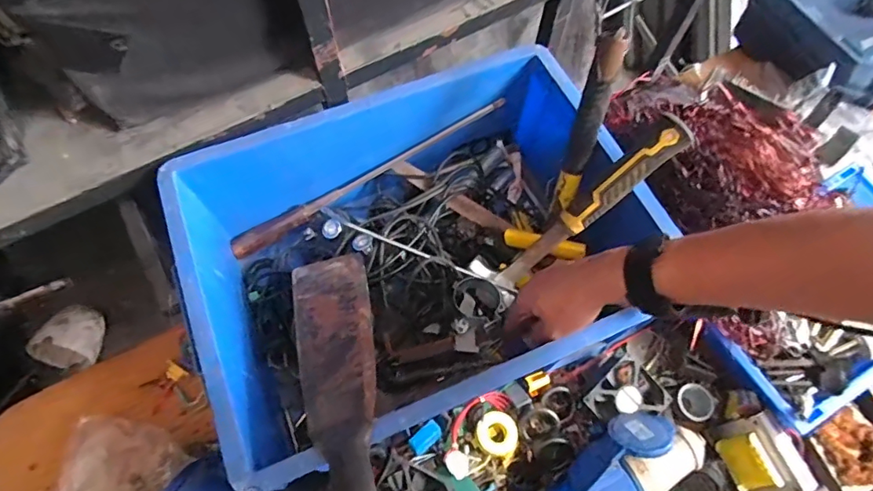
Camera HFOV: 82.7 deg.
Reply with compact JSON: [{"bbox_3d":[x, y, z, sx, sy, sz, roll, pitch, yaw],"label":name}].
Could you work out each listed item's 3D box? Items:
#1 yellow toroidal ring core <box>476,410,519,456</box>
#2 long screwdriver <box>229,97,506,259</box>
[{"bbox_3d":[0.071,0.217,0.573,0.046,0.015,0.048,0,64,-1],"label":"yellow toroidal ring core"},{"bbox_3d":[-0.096,-0.093,0.674,0.406,0.032,0.028,-29,68,2],"label":"long screwdriver"}]

